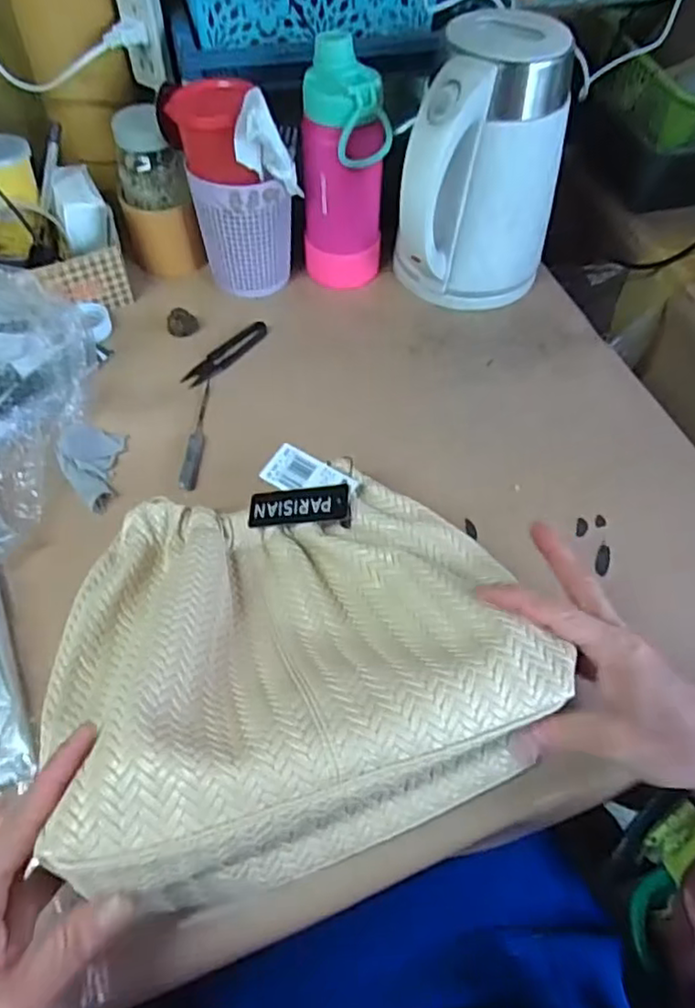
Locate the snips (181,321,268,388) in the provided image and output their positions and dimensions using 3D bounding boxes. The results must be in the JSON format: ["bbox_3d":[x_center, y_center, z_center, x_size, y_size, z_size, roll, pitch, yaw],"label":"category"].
[{"bbox_3d":[-0.115,-0.143,0.595,0.025,0.008,0.097,31,61,18],"label":"snips"}]

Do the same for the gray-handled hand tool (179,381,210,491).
[{"bbox_3d":[-0.127,-0.061,0.536,0.013,0.006,0.117,2,56,0],"label":"gray-handled hand tool"}]

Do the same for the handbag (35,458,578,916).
[{"bbox_3d":[-0.032,0.078,0.366,0.282,0.080,0.242,-15,30,-11],"label":"handbag"}]

